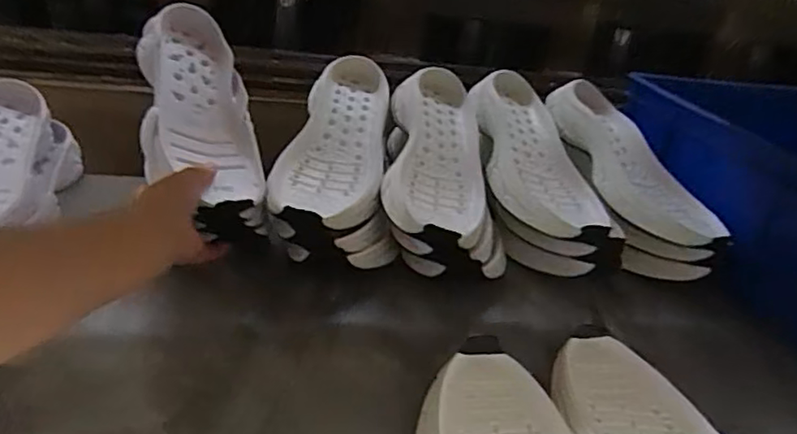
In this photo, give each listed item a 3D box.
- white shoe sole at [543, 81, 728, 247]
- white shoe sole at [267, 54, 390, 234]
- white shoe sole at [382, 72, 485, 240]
[{"bbox_3d":[0.274,-0.067,0.740,0.105,0.042,0.275,-6,50,-26],"label":"white shoe sole"},{"bbox_3d":[-0.069,-0.091,0.686,0.112,0.051,0.276,8,47,2],"label":"white shoe sole"},{"bbox_3d":[0.041,-0.077,0.693,0.103,0.038,0.282,6,45,-1],"label":"white shoe sole"}]

